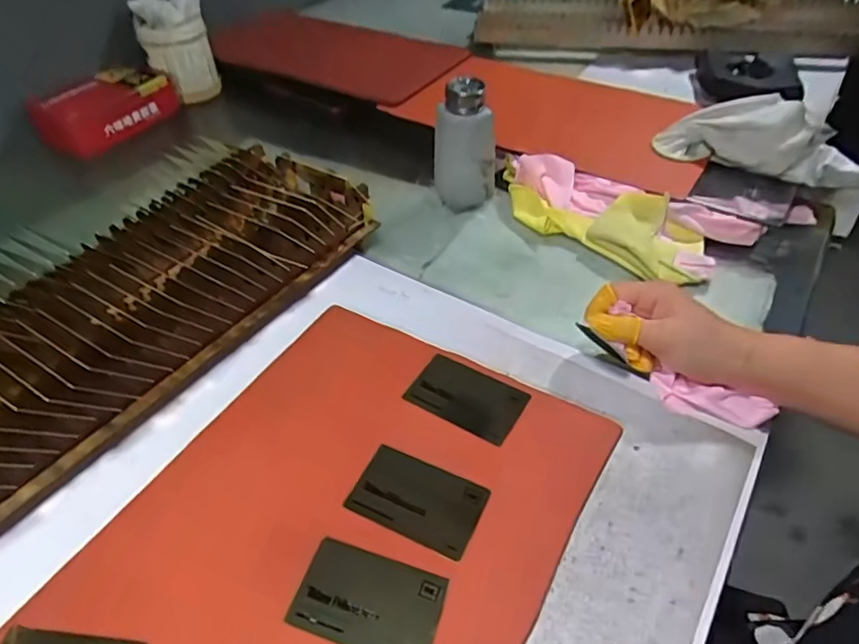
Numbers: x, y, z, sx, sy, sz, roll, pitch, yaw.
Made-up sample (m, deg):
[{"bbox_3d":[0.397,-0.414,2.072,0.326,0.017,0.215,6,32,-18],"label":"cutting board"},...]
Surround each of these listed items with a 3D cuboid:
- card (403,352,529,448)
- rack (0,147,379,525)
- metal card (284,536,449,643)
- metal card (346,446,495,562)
[{"bbox_3d":[0.029,0.055,0.427,0.083,0.006,0.053,23,49,25],"label":"card"},{"bbox_3d":[-0.273,0.020,0.423,0.176,0.092,0.554,29,53,28],"label":"rack"},{"bbox_3d":[-0.035,0.163,0.329,0.082,0.004,0.052,13,47,15],"label":"metal card"},{"bbox_3d":[-0.008,0.116,0.373,0.083,0.004,0.052,18,51,19],"label":"metal card"}]

